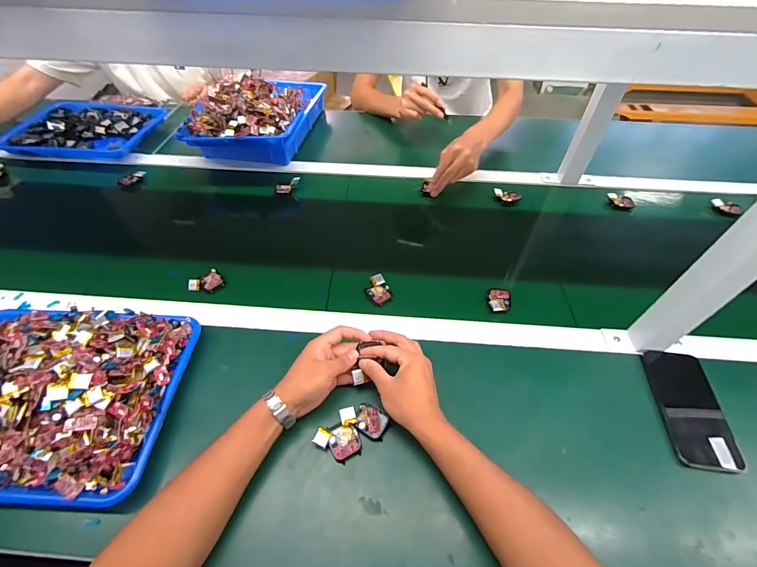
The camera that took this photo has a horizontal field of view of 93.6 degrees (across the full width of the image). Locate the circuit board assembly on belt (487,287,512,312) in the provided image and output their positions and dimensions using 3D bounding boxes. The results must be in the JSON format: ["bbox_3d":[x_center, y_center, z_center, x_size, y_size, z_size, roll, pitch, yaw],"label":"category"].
[{"bbox_3d":[0.207,0.027,0.607,0.038,0.015,0.055,4,51,3],"label":"circuit board assembly on belt"}]

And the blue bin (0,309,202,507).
[{"bbox_3d":[-0.428,0.136,0.459,0.313,0.067,0.240,1,51,1],"label":"blue bin"}]

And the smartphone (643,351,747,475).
[{"bbox_3d":[0.427,0.167,0.488,0.074,0.015,0.164,9,51,7],"label":"smartphone"}]

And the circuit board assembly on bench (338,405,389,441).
[{"bbox_3d":[-0.018,0.179,0.474,0.062,0.014,0.040,18,53,14],"label":"circuit board assembly on bench"}]

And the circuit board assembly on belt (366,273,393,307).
[{"bbox_3d":[0.000,0.011,0.615,0.039,0.016,0.055,-22,54,-17],"label":"circuit board assembly on belt"}]

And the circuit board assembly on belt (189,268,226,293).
[{"bbox_3d":[-0.302,0.000,0.621,0.056,0.011,0.037,-23,77,-14],"label":"circuit board assembly on belt"}]

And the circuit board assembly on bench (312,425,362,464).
[{"bbox_3d":[-0.049,0.201,0.457,0.056,0.016,0.041,25,55,19],"label":"circuit board assembly on bench"}]

